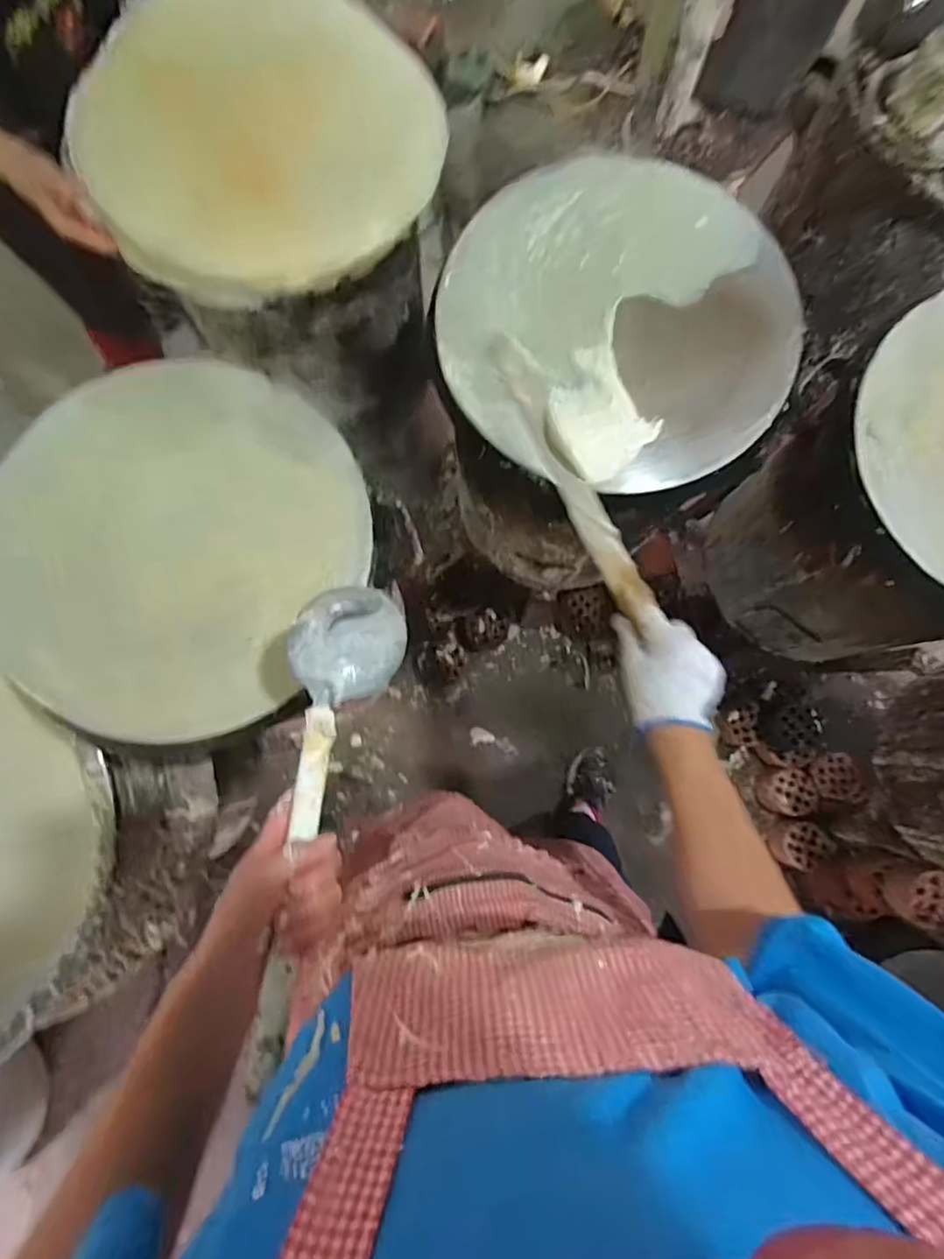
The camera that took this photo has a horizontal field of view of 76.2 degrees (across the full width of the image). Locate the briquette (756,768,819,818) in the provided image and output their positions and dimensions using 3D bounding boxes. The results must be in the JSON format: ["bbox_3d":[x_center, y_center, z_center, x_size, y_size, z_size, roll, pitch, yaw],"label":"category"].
[{"bbox_3d":[0.679,0.347,1.295,0.091,0.073,0.093,0,80,0],"label":"briquette"}]

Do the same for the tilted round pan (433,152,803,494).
[{"bbox_3d":[0.161,-0.333,0.647,0.379,0.035,0.360,0,80,0],"label":"tilted round pan"}]

